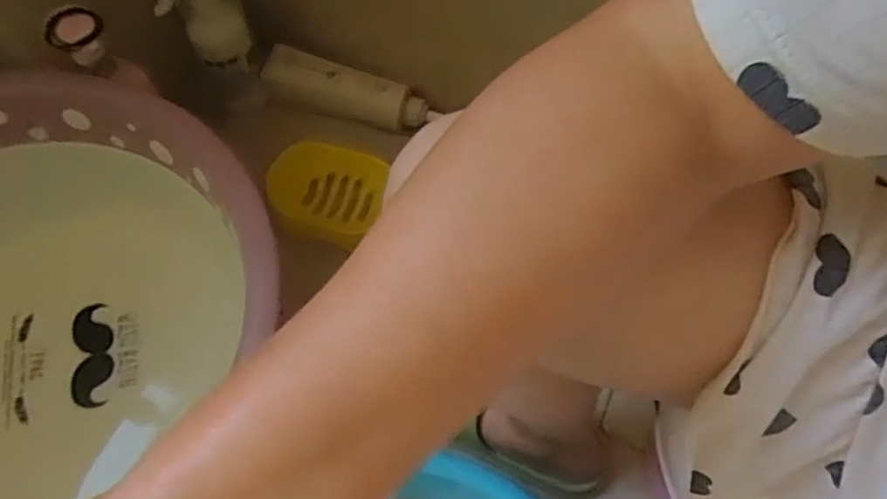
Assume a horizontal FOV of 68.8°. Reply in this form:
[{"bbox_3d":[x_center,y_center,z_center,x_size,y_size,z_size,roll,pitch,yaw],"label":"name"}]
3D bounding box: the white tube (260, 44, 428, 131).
[{"bbox_3d":[-0.124,-0.204,0.848,0.211,0.062,0.059,17,66,6],"label":"white tube"}]

